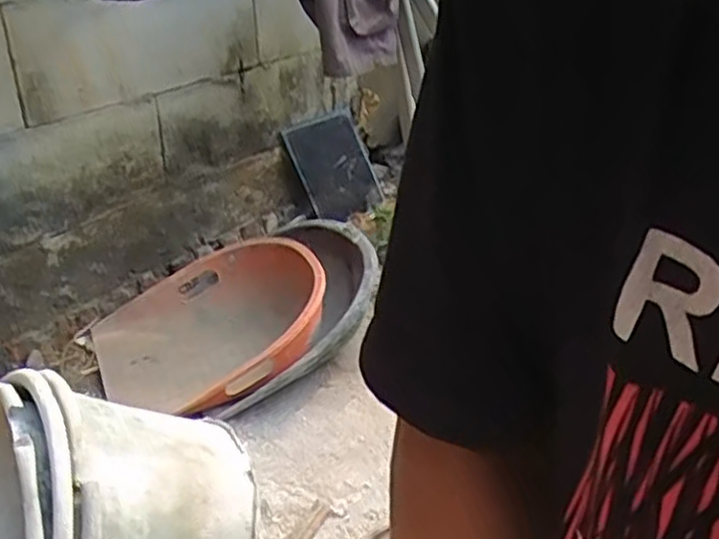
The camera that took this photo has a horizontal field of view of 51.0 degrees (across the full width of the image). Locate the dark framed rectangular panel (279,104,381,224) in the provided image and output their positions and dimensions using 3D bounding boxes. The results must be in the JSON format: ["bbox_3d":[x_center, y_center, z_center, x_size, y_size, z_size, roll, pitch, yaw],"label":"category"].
[{"bbox_3d":[-0.055,-0.265,1.927,0.026,0.263,0.277,-16,11,44],"label":"dark framed rectangular panel"}]

